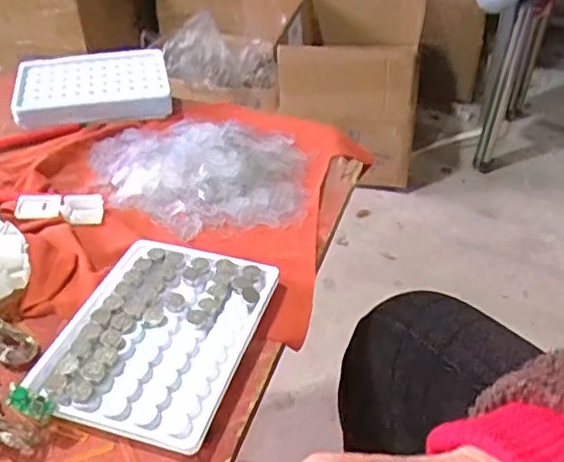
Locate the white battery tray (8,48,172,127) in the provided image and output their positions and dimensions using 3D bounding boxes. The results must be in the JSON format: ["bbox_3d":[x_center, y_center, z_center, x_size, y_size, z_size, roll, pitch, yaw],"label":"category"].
[{"bbox_3d":[-0.169,-0.131,0.572,0.128,0.021,0.094,-9,38,-11],"label":"white battery tray"}]

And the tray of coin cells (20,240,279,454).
[{"bbox_3d":[-0.067,0.055,0.348,0.095,0.015,0.127,10,39,14],"label":"tray of coin cells"}]

